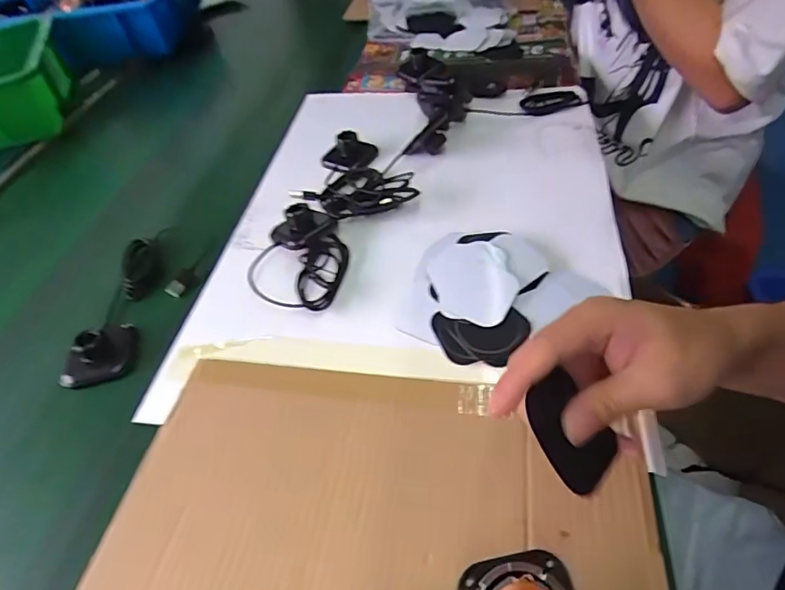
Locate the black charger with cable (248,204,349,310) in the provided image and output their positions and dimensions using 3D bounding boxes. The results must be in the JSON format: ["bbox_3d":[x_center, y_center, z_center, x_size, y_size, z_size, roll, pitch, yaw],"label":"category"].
[{"bbox_3d":[-0.086,-0.040,0.472,0.080,0.035,0.128,4,47,9],"label":"black charger with cable"}]

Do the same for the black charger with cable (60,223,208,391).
[{"bbox_3d":[-0.245,0.005,0.477,0.083,0.036,0.187,6,48,11],"label":"black charger with cable"}]

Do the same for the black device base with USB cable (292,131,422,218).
[{"bbox_3d":[-0.055,-0.132,0.557,0.113,0.034,0.147,-20,48,-13],"label":"black device base with USB cable"}]

